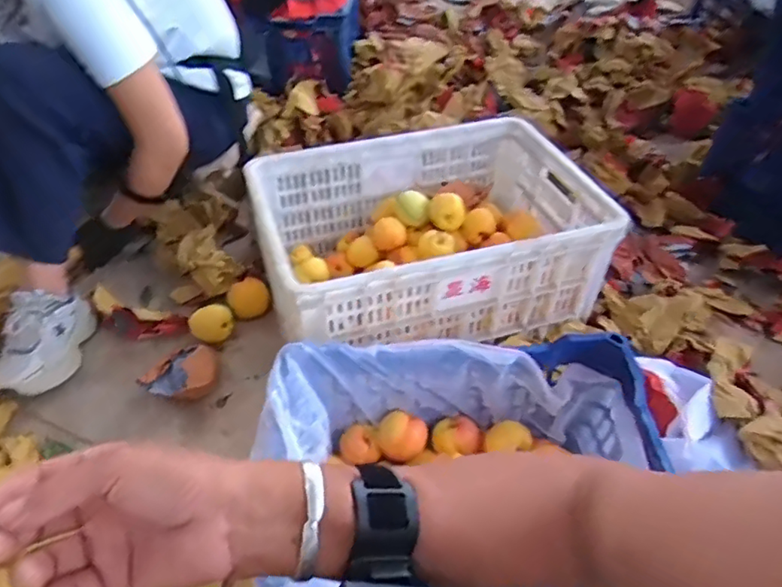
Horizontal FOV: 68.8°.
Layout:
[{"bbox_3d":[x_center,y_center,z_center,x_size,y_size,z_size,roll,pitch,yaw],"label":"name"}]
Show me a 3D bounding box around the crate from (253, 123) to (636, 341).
[{"bbox_3d":[0.058,-0.098,0.991,0.537,0.214,0.362,-12,48,-13],"label":"crate"}]

